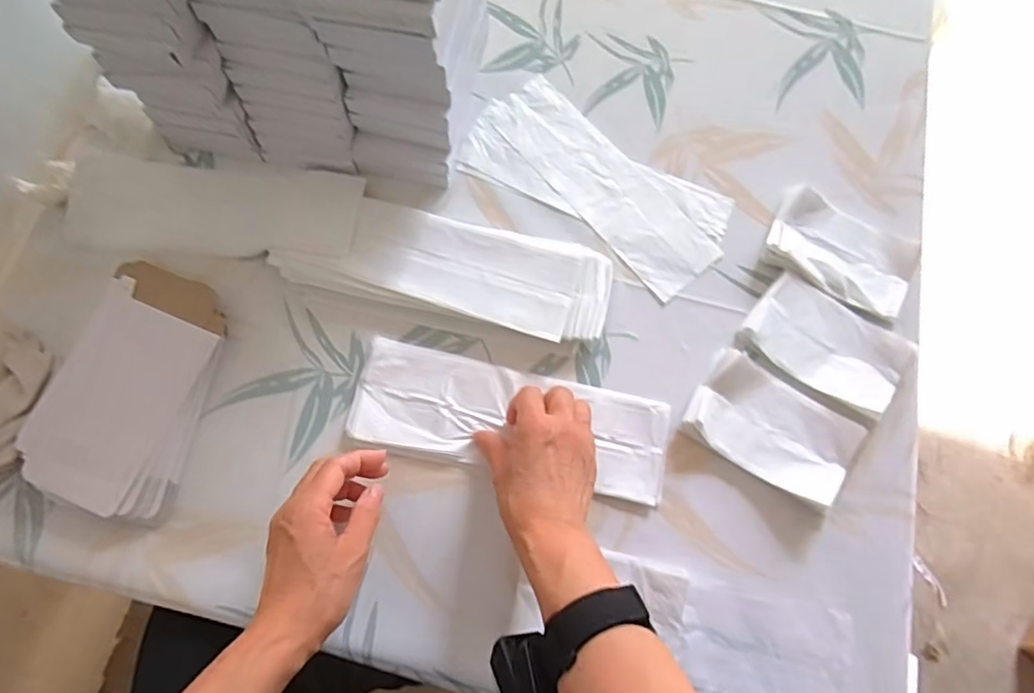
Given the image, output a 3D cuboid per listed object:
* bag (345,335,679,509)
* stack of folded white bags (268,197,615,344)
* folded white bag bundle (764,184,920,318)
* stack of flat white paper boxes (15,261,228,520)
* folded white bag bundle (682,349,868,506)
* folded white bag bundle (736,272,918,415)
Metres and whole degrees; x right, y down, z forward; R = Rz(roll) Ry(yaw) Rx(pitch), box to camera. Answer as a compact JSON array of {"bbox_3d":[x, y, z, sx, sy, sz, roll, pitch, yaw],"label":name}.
[{"bbox_3d":[-0.005,0.058,0.479,0.250,0.010,0.085,12,74,2],"label":"bag"},{"bbox_3d":[-0.056,-0.069,0.512,0.271,0.020,0.087,14,74,2],"label":"stack of folded white bags"},{"bbox_3d":[0.288,-0.085,0.526,0.123,0.020,0.081,27,75,6],"label":"folded white bag bundle"},{"bbox_3d":[-0.311,0.030,0.472,0.115,0.020,0.188,13,74,2],"label":"stack of flat white paper boxes"},{"bbox_3d":[0.207,0.065,0.482,0.127,0.021,0.080,35,76,8],"label":"folded white bag bundle"},{"bbox_3d":[0.262,-0.002,0.503,0.126,0.017,0.080,36,76,8],"label":"folded white bag bundle"}]

